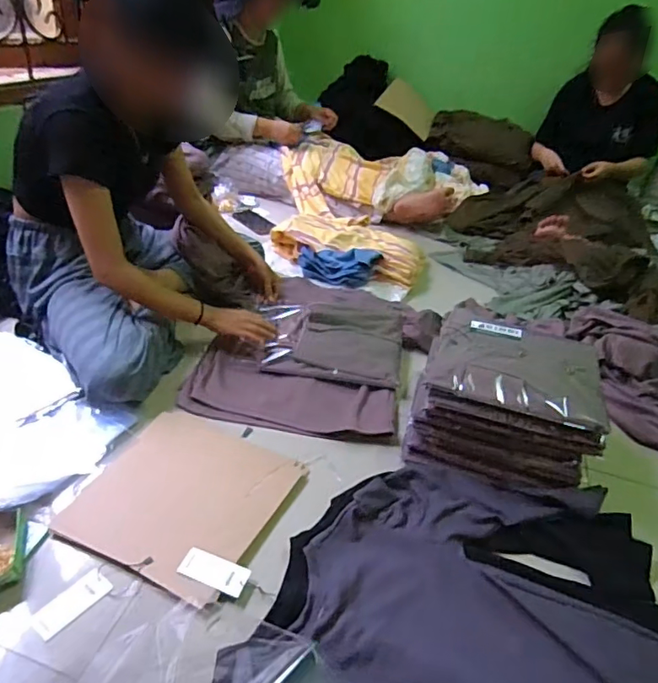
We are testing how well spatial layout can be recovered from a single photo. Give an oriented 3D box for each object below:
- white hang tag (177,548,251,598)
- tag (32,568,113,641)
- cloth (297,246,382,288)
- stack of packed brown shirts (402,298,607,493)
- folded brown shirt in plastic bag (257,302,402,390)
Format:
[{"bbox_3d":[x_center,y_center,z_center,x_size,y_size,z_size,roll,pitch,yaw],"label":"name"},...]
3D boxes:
[{"bbox_3d":[-0.149,0.301,0.692,0.089,0.005,0.042,15,35,10],"label":"white hang tag"},{"bbox_3d":[-0.315,0.323,0.652,0.040,0.004,0.087,29,42,24],"label":"tag"},{"bbox_3d":[0.024,-0.199,1.406,0.219,0.085,0.082,8,33,22],"label":"cloth"},{"bbox_3d":[0.306,0.105,0.922,0.271,0.180,0.256,18,36,14],"label":"stack of packed brown shirts"},{"bbox_3d":[0.003,-0.011,1.147,0.309,0.038,0.264,7,35,-1],"label":"folded brown shirt in plastic bag"}]

